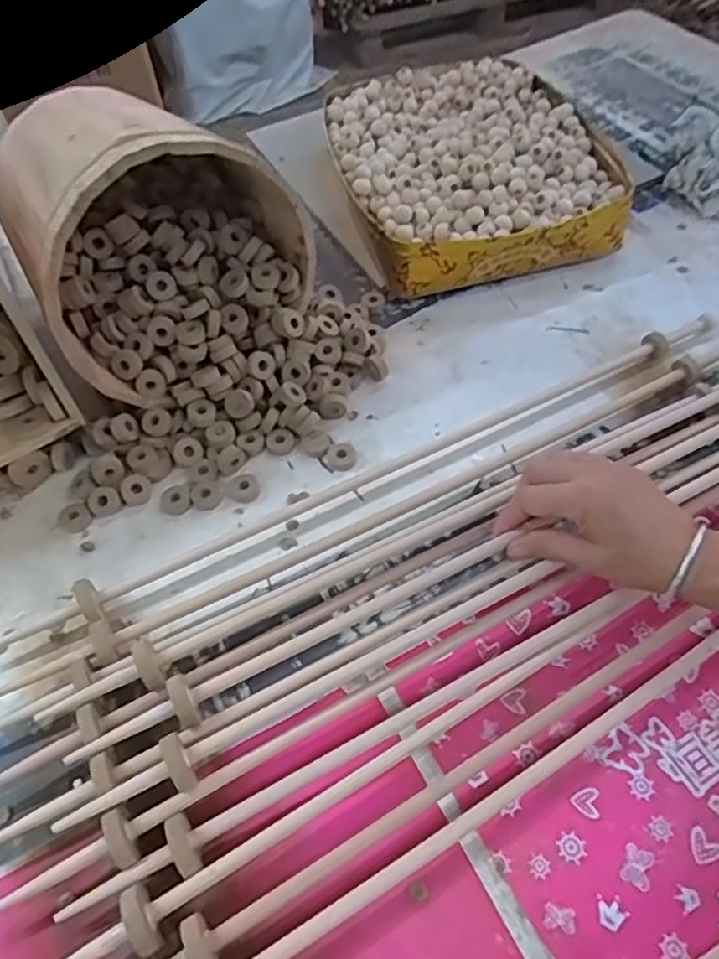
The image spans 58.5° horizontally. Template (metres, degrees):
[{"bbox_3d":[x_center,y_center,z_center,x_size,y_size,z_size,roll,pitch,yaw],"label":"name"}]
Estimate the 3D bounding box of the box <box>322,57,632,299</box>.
[{"bbox_3d":[0.124,-0.372,0.752,0.292,0.064,0.359,-11,54,-4],"label":"box"}]

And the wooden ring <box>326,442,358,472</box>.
[{"bbox_3d":[-0.016,-0.021,0.574,0.027,0.007,0.027,-2,54,2],"label":"wooden ring"}]

